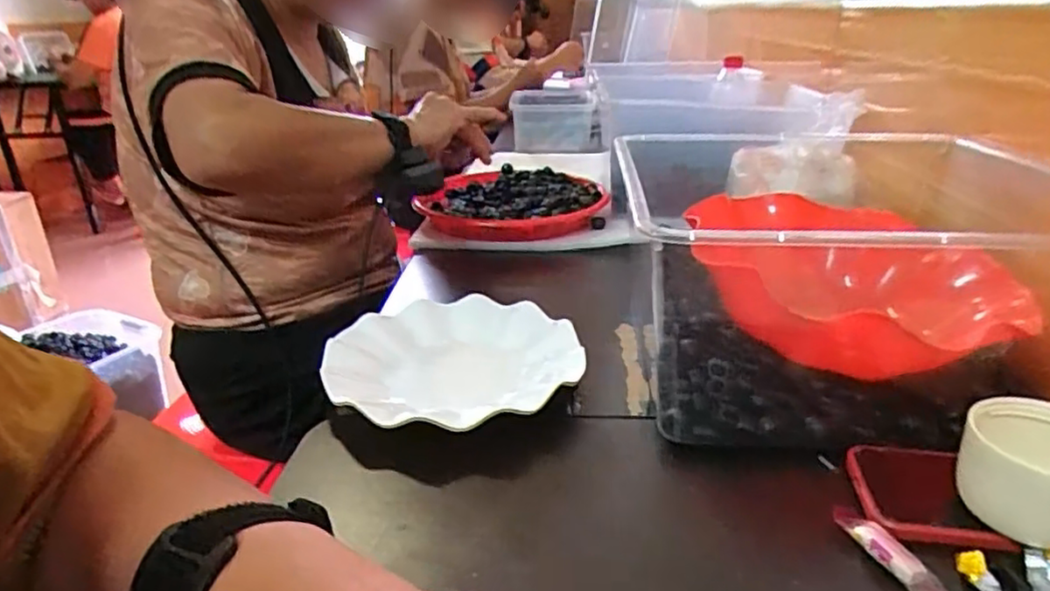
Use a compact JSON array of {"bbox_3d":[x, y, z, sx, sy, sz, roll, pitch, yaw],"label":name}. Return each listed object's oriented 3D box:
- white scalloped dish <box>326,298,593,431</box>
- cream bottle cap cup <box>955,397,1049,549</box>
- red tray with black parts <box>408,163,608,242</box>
[{"bbox_3d":[-0.050,0.047,0.487,0.177,0.021,0.169,-2,23,1],"label":"white scalloped dish"},{"bbox_3d":[0.261,0.091,0.341,0.064,0.055,0.062,-2,23,1],"label":"cream bottle cap cup"},{"bbox_3d":[-0.010,-0.110,0.808,0.213,0.046,0.191,3,24,10],"label":"red tray with black parts"}]

